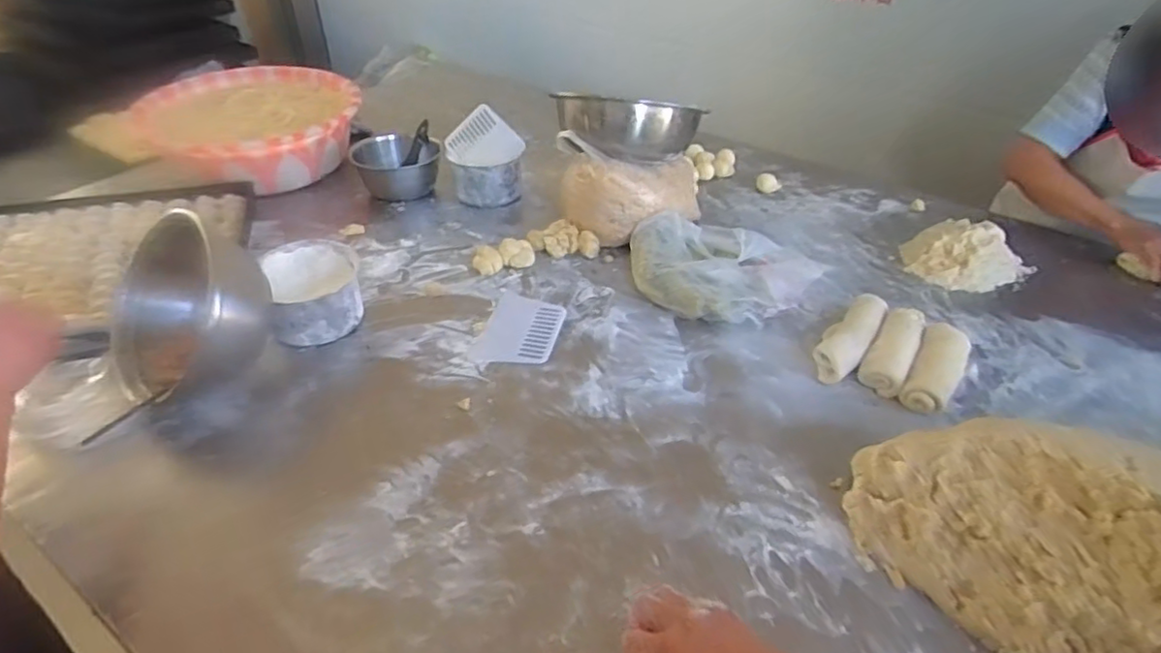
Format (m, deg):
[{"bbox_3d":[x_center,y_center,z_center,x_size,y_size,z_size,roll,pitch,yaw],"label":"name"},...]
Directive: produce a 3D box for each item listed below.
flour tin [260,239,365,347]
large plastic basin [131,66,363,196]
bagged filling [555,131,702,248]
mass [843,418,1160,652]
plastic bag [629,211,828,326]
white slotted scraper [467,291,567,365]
[{"bbox_3d":[-0.390,-0.051,0.944,0.124,0.096,0.153,-17,44,-19],"label":"flour tin"},{"bbox_3d":[-0.676,-0.412,1.341,0.396,0.137,0.414,0,41,0],"label":"large plastic basin"},{"bbox_3d":[0.089,-0.247,1.129,0.260,0.143,0.130,4,41,4],"label":"bagged filling"},{"bbox_3d":[0.480,0.213,0.623,0.386,0.115,0.230,17,44,18],"label":"mass"},{"bbox_3d":[0.230,-0.095,1.034,0.311,0.061,0.207,11,42,12],"label":"plastic bag"},{"bbox_3d":[-0.090,0.008,0.958,0.112,0.008,0.159,10,42,11],"label":"white slotted scraper"}]

